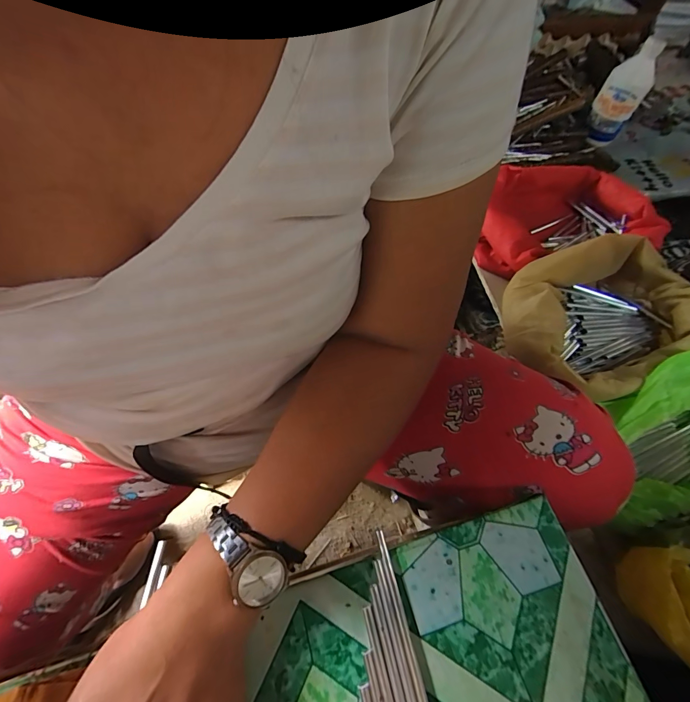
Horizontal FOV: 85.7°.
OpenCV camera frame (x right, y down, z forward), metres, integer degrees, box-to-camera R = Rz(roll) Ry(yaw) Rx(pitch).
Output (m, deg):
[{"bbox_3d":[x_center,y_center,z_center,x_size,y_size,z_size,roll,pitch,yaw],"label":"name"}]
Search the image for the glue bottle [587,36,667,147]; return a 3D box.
[{"bbox_3d":[0.523,-0.486,0.707,0.069,0.164,0.074,25,35,12],"label":"glue bottle"}]

